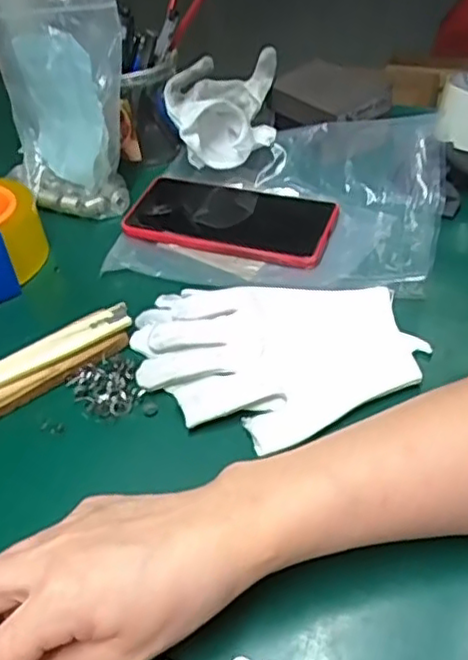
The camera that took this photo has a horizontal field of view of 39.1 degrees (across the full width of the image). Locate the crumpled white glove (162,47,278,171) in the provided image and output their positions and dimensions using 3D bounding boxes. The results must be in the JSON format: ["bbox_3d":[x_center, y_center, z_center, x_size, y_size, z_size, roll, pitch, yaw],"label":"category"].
[{"bbox_3d":[-0.009,-0.202,0.603,0.095,0.064,0.141,-1,45,5],"label":"crumpled white glove"}]

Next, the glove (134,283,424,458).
[{"bbox_3d":[0.024,0.016,0.419,0.178,0.016,0.120,0,43,5],"label":"glove"}]

